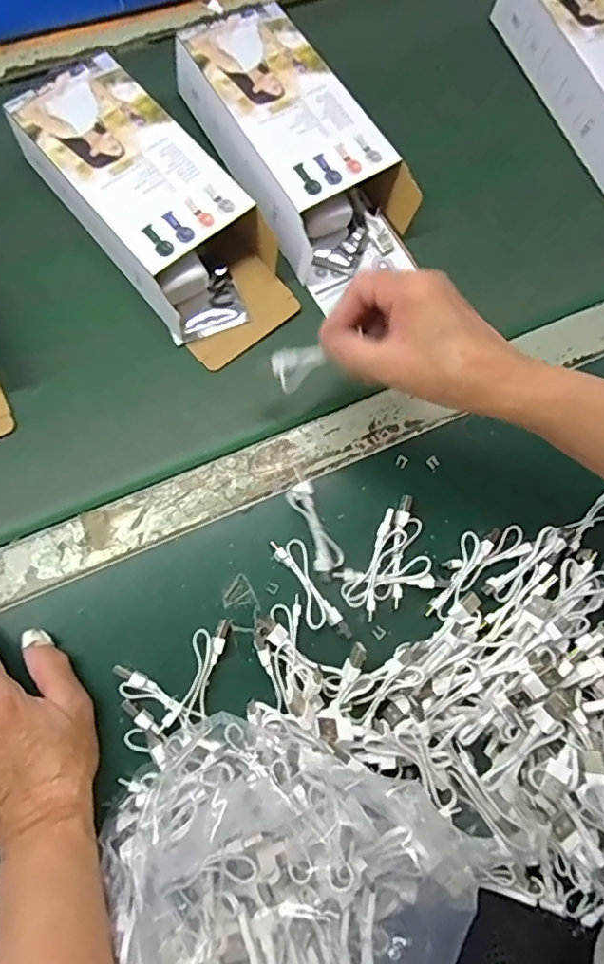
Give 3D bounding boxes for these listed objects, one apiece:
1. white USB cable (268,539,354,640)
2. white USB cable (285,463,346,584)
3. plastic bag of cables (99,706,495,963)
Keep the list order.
[{"bbox_3d":[0.005,0.073,0.388,0.022,0.010,0.078,-26,76,-11],"label":"white USB cable"},{"bbox_3d":[0.009,0.029,0.393,0.021,0.008,0.078,-22,94,-8],"label":"white USB cable"},{"bbox_3d":[-0.017,0.215,0.300,0.184,0.060,0.177,-42,79,-14],"label":"plastic bag of cables"}]

